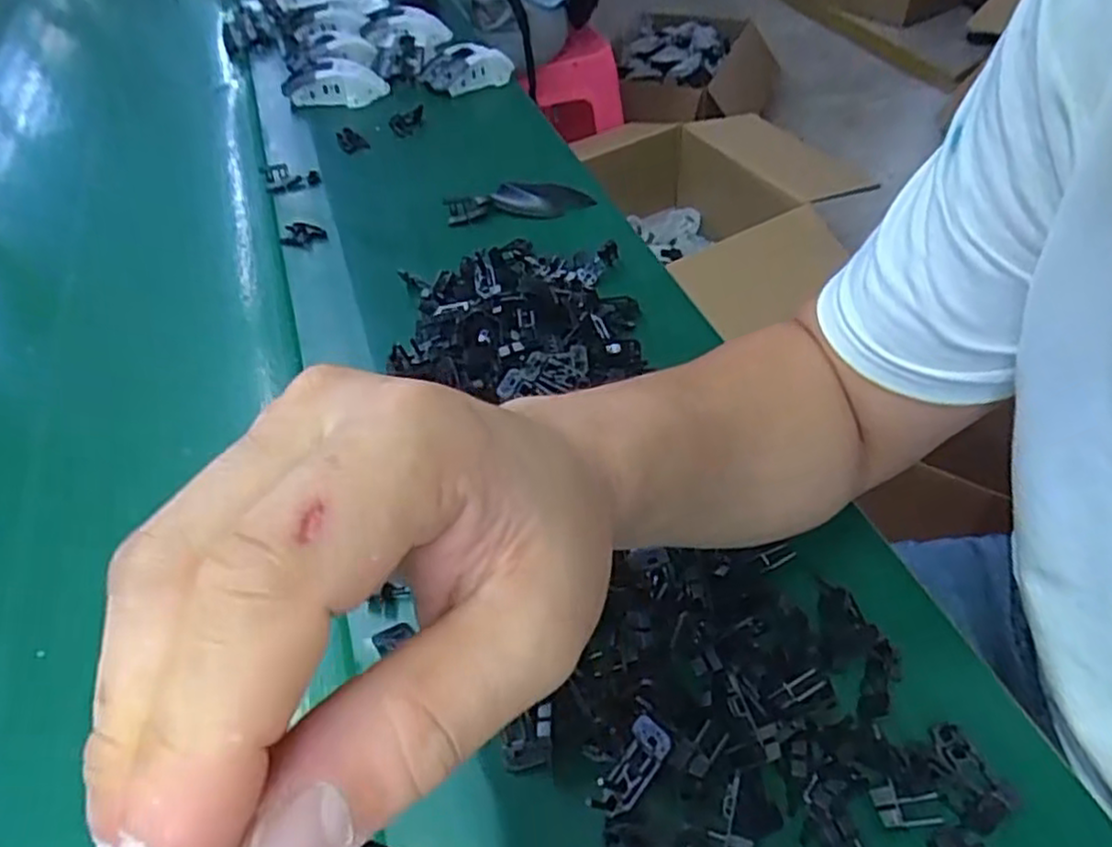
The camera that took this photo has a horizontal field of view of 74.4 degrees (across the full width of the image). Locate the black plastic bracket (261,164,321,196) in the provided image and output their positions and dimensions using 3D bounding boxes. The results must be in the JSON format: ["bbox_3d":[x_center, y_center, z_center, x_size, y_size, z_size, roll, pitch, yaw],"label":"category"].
[{"bbox_3d":[-0.255,-0.237,0.705,0.053,0.017,0.028,-11,47,-6],"label":"black plastic bracket"}]

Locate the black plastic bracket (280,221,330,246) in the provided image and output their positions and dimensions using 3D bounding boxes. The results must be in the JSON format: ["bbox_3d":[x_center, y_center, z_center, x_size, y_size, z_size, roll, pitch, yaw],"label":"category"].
[{"bbox_3d":[-0.220,-0.165,0.641,0.037,0.010,0.025,6,48,8],"label":"black plastic bracket"}]

